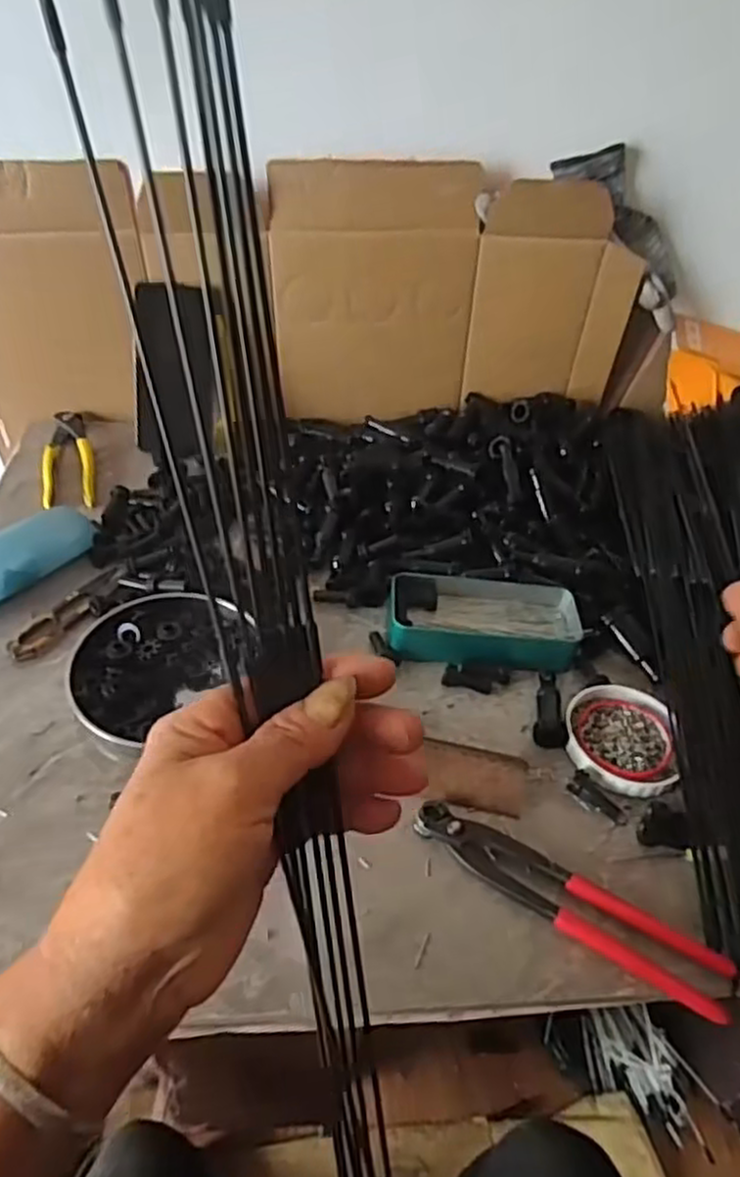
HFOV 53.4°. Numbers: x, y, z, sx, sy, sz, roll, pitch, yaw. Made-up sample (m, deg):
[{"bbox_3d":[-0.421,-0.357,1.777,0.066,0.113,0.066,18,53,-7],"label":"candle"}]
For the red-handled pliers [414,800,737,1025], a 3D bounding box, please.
[{"bbox_3d":[0.118,0.185,0.444,0.194,0.015,0.038,27,45,20],"label":"red-handled pliers"}]

